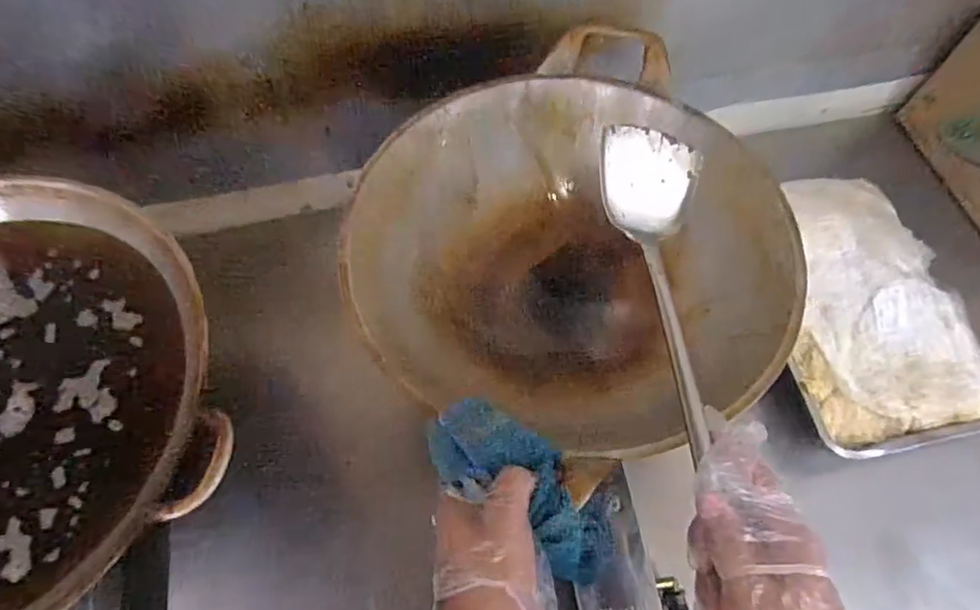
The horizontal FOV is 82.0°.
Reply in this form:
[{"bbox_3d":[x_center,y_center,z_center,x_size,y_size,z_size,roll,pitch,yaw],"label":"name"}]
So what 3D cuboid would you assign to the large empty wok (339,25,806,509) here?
[{"bbox_3d":[0.087,-0.060,0.602,0.394,0.170,0.429,1,63,-1],"label":"large empty wok"}]

